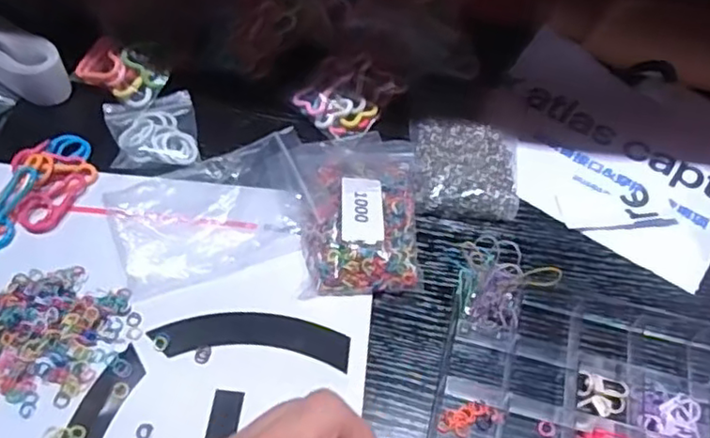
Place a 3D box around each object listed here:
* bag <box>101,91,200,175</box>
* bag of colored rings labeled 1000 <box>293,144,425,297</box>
[{"bbox_3d":[-0.138,-0.061,0.436,0.055,0.016,0.070,-12,57,-10],"label":"bag"},{"bbox_3d":[0.004,-0.010,0.399,0.074,0.017,0.113,-2,56,-4],"label":"bag of colored rings labeled 1000"}]

